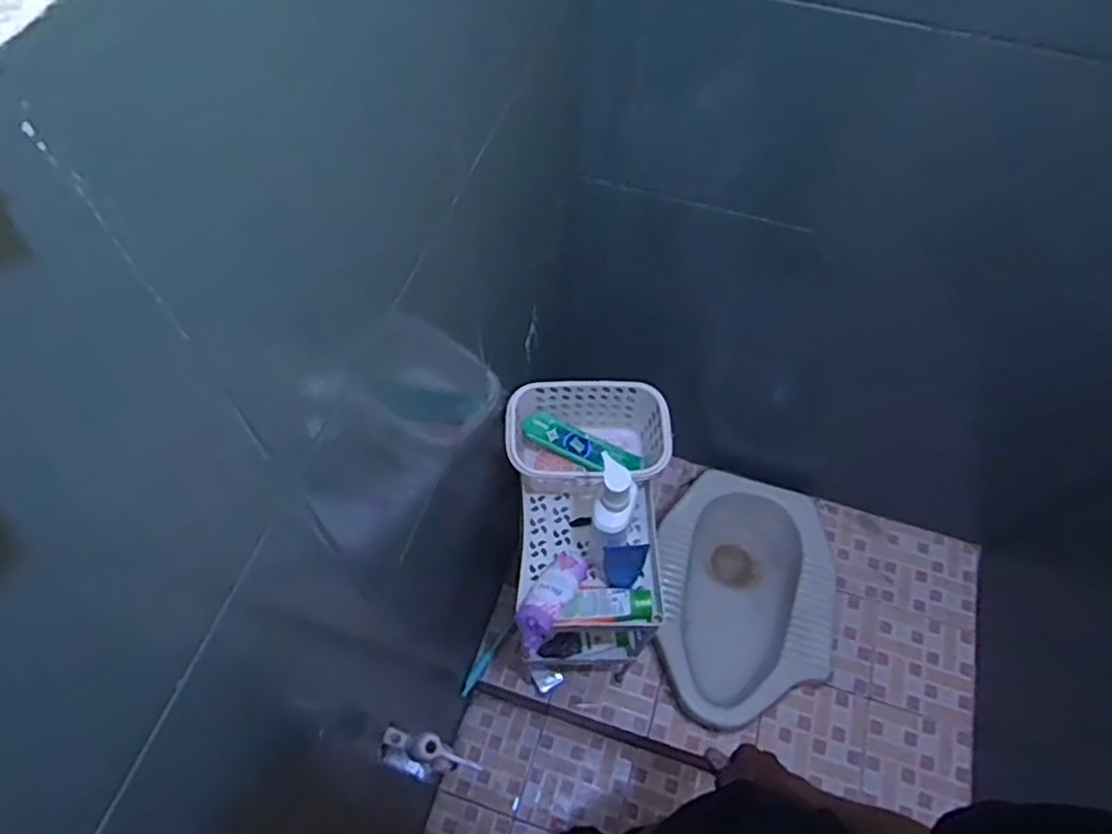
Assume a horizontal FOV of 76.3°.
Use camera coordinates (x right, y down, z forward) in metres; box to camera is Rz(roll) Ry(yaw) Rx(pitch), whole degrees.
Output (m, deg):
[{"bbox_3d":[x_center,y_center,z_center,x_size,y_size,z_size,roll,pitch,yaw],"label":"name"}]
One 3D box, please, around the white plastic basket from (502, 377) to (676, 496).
[{"bbox_3d":[0.044,0.039,1.063,0.235,0.114,0.151,-2,61,-4],"label":"white plastic basket"}]

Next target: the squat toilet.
[{"bbox_3d":[0.400,0.406,1.550,0.361,0.195,0.498,7,61,1],"label":"squat toilet"}]

